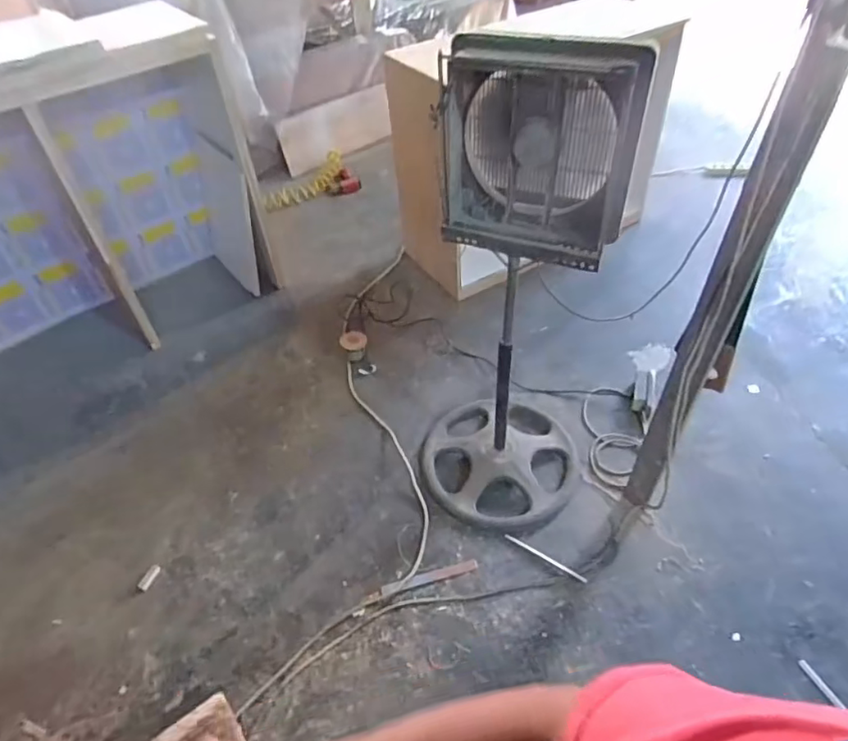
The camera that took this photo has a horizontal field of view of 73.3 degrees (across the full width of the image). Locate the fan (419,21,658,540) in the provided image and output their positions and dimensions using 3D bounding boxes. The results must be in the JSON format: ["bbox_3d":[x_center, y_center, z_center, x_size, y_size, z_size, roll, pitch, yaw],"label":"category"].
[{"bbox_3d":[0.213,-0.094,1.367,0.470,1.160,0.403,6,48,10],"label":"fan"}]

